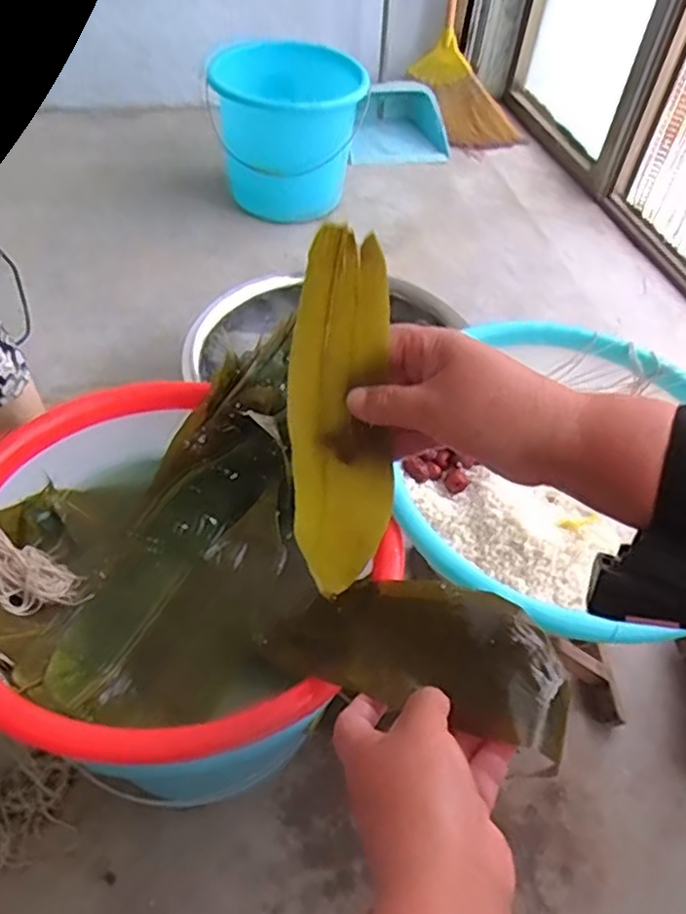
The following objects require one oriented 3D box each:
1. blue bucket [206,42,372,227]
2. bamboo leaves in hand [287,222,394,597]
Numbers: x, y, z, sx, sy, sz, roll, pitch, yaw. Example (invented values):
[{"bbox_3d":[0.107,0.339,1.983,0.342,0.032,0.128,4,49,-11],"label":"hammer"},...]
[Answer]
[{"bbox_3d":[-0.118,-0.729,1.522,0.313,0.249,0.313,3,49,-3],"label":"blue bucket"},{"bbox_3d":[-0.001,-0.011,0.414,0.059,0.254,0.016,1,36,-1],"label":"bamboo leaves in hand"}]

